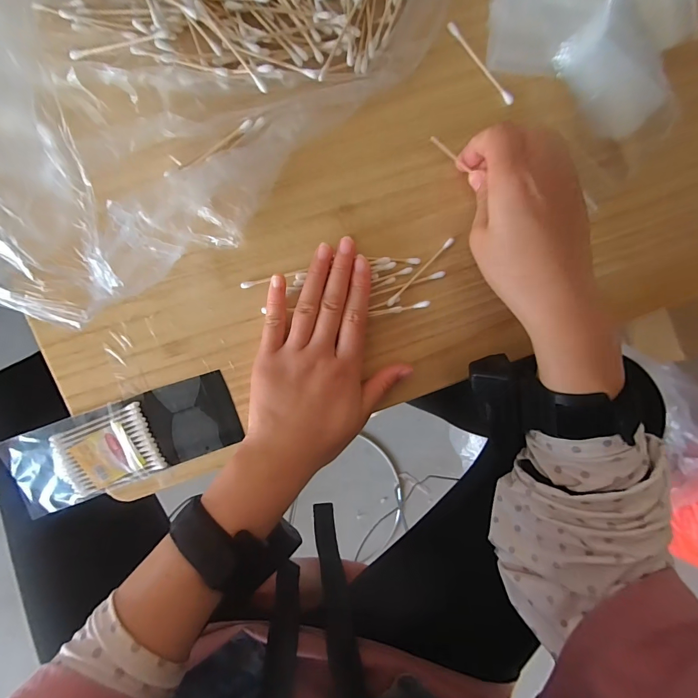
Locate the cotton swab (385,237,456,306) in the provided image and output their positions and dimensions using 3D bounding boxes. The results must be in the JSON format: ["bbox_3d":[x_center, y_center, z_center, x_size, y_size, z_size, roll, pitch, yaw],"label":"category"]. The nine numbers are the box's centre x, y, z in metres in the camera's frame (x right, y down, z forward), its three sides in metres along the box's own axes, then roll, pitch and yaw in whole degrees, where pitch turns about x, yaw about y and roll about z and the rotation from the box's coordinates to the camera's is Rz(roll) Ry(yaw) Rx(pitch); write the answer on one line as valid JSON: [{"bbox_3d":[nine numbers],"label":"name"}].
[{"bbox_3d":[0.055,-0.058,0.288,0.069,0.005,0.006,-45,98,4],"label":"cotton swab"}]

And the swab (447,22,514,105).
[{"bbox_3d":[0.096,-0.208,0.275,0.006,0.004,0.071,-42,98,3],"label":"swab"}]

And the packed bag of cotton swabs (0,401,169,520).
[{"bbox_3d":[-0.208,0.085,0.296,0.112,0.010,0.066,-21,99,0],"label":"packed bag of cotton swabs"}]

